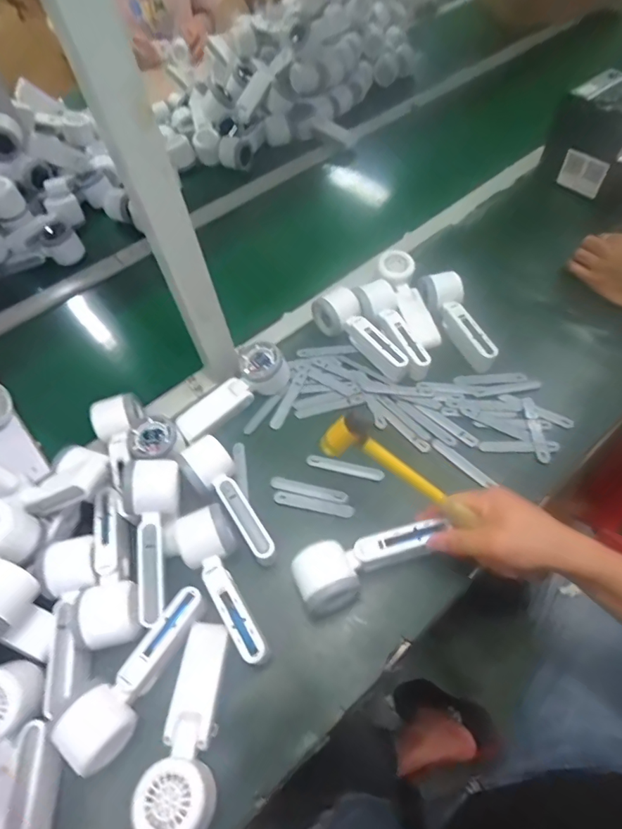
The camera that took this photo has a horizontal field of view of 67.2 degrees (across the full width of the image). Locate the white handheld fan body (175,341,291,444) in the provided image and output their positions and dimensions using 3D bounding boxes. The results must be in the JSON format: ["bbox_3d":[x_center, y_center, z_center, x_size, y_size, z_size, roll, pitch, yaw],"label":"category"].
[{"bbox_3d":[-0.105,-0.035,0.616,0.168,0.053,0.060,-34,60,-17],"label":"white handheld fan body"}]

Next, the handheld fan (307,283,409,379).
[{"bbox_3d":[0.075,-0.120,0.659,0.167,0.055,0.054,37,66,26],"label":"handheld fan"}]

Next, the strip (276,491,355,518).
[{"bbox_3d":[0.003,0.106,0.550,0.094,0.004,0.016,9,57,11],"label":"strip"}]

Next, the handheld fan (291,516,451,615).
[{"bbox_3d":[0.061,0.145,0.481,0.156,0.040,0.055,-24,57,-2],"label":"handheld fan"}]

